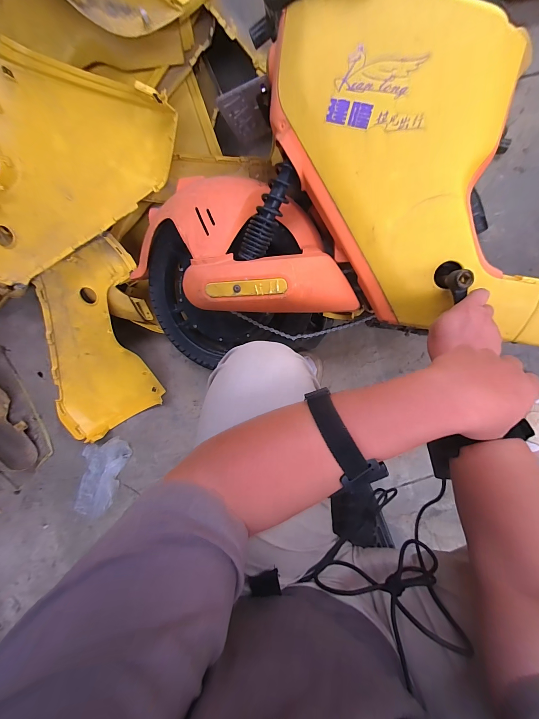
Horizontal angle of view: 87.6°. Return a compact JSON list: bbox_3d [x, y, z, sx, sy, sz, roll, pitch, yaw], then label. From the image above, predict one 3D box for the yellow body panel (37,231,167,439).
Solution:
[{"bbox_3d":[-0.413,-0.017,0.707,0.267,0.073,0.533,15,115,6],"label":"yellow body panel"}]

